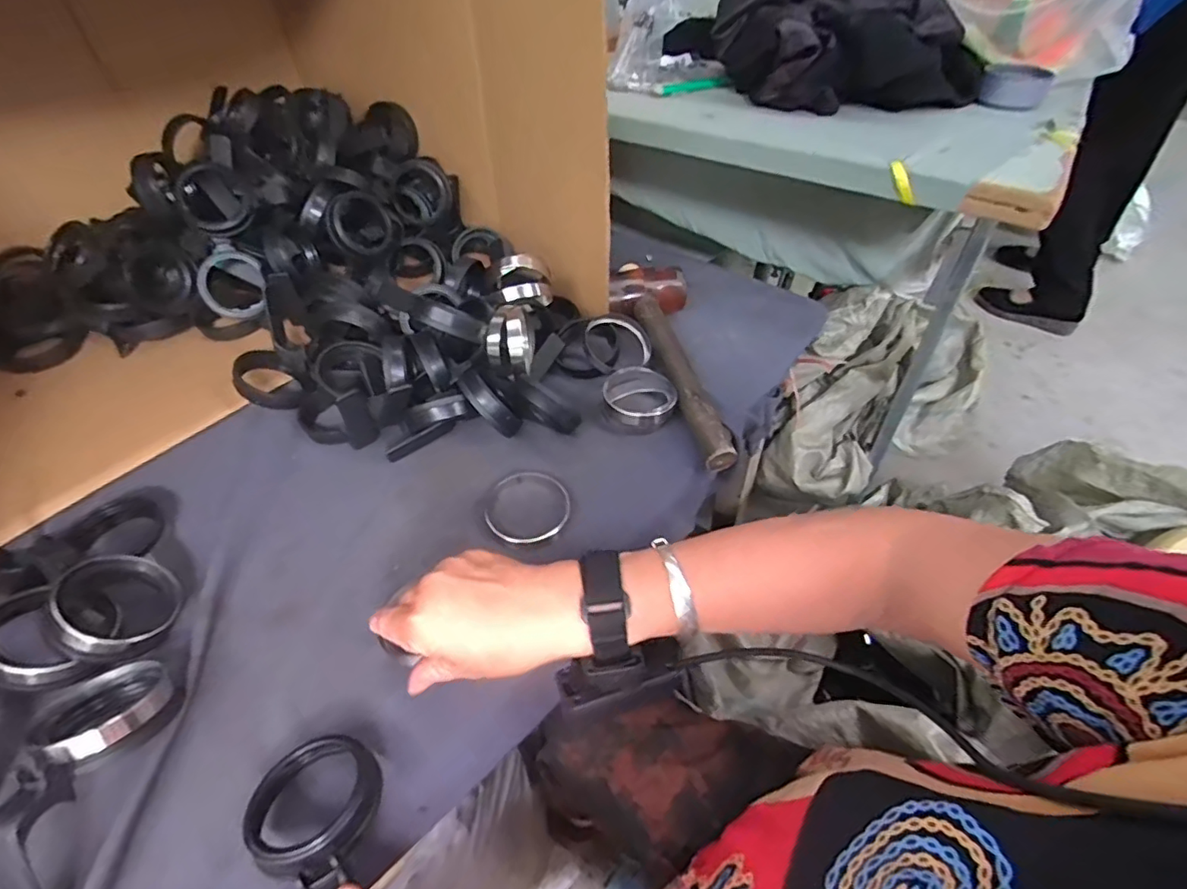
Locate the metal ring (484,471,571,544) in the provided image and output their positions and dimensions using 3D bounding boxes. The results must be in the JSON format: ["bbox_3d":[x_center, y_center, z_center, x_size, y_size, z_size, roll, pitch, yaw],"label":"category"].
[{"bbox_3d":[-0.056,0.049,0.479,0.072,0.009,0.068,-2,46,-2],"label":"metal ring"}]

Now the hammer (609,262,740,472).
[{"bbox_3d":[0.076,-0.100,0.597,0.090,0.054,0.297,-6,46,-5],"label":"hammer"}]

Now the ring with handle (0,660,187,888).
[{"bbox_3d":[-0.305,0.192,0.332,0.059,0.048,0.137,5,47,5],"label":"ring with handle"}]

